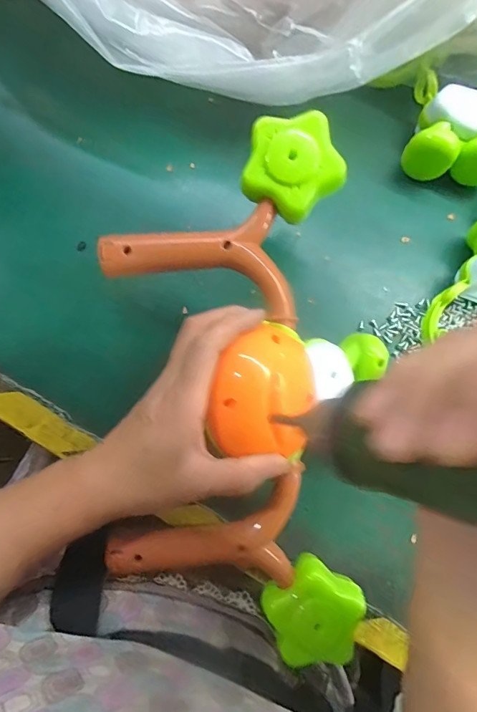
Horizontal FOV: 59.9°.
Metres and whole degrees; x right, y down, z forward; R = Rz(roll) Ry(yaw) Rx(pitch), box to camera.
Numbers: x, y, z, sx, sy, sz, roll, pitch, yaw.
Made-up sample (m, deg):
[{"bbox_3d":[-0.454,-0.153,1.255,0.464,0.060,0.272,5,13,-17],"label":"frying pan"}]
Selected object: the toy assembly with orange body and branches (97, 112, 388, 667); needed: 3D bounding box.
[{"bbox_3d":[0.004,0.025,0.268,0.183,0.050,0.353,-2,92,-2],"label":"toy assembly with orange body and branches"}]

